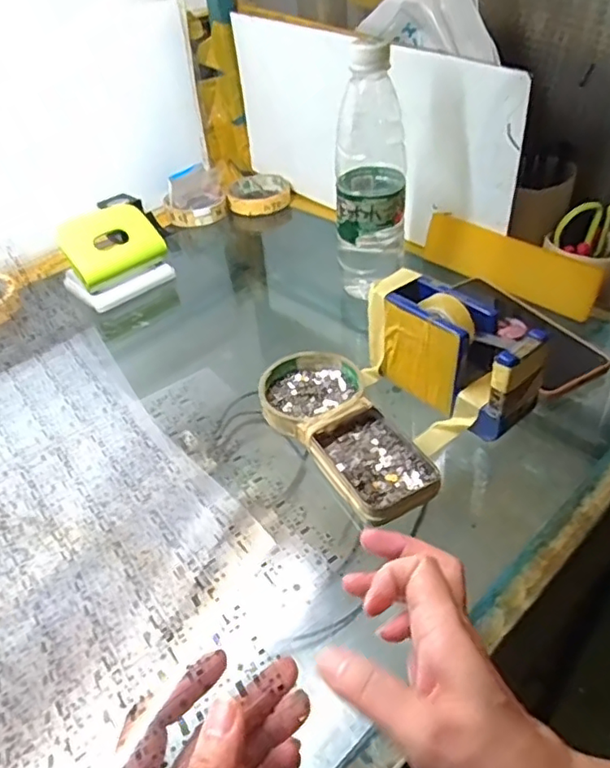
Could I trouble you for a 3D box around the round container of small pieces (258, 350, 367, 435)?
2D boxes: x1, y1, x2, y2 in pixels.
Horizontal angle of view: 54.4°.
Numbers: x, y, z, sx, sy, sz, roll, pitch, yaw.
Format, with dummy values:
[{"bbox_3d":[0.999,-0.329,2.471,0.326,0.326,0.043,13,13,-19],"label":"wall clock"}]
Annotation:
[{"bbox_3d":[0.006,0.006,0.478,0.081,0.018,0.081,-4,41,3],"label":"round container of small pieces"}]

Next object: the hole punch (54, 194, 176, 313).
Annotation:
[{"bbox_3d":[-0.207,-0.140,0.638,0.103,0.079,0.065,-34,48,-29],"label":"hole punch"}]

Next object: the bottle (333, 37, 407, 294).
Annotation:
[{"bbox_3d":[0.061,-0.193,0.542,0.064,0.211,0.065,-1,41,7],"label":"bottle"}]

